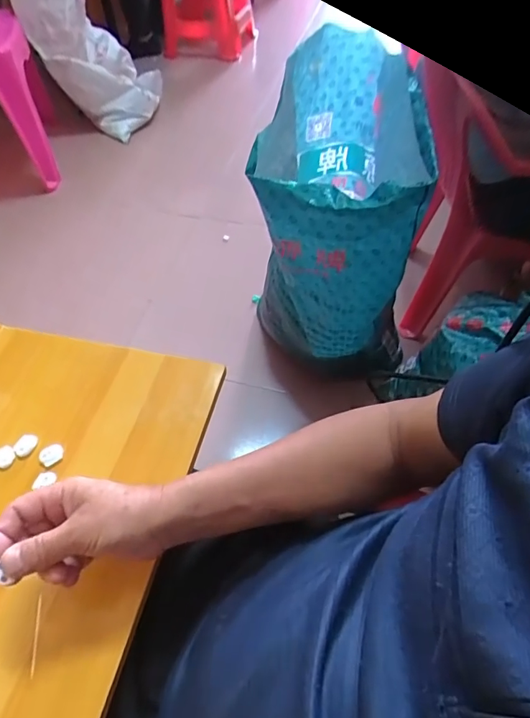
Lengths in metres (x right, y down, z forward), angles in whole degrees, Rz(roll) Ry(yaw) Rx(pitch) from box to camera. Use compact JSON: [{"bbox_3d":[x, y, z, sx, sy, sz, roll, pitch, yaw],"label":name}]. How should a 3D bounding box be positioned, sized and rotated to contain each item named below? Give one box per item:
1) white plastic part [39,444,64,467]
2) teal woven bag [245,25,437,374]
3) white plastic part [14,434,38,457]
[{"bbox_3d":[-0.218,0.098,0.474,0.016,0.011,0.023,37,62,26],"label":"white plastic part"},{"bbox_3d":[0.129,-0.237,0.863,0.268,0.513,0.361,7,53,7],"label":"teal woven bag"},{"bbox_3d":[-0.248,0.089,0.479,0.018,0.011,0.023,27,58,21],"label":"white plastic part"}]

